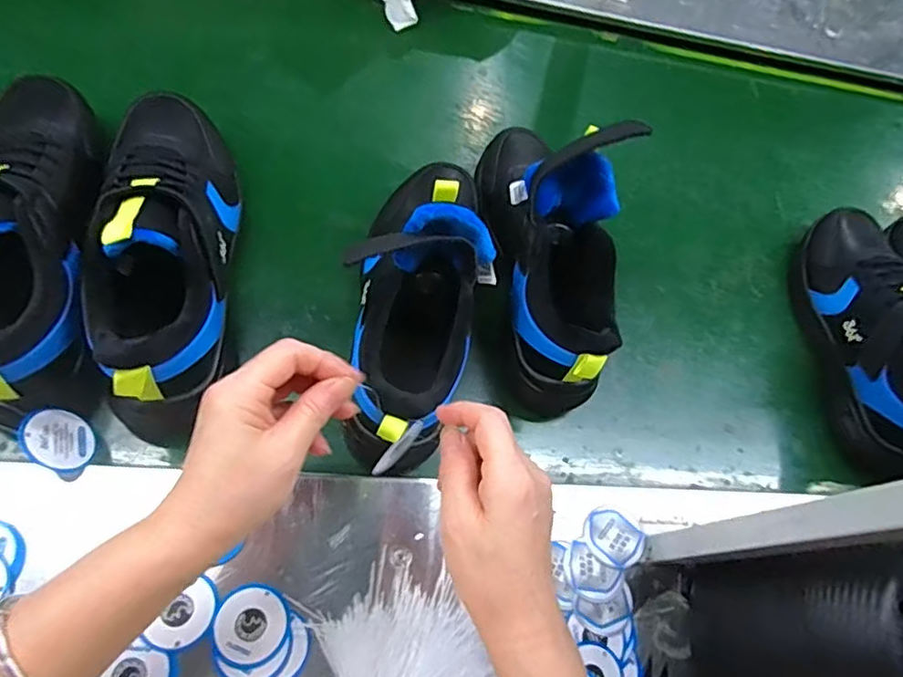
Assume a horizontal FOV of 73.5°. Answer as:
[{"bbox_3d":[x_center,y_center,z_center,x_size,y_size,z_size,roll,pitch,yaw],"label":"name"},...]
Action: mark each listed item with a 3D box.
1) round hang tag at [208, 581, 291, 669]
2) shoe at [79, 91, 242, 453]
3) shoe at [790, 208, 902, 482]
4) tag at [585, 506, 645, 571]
[{"bbox_3d":[-0.132,0.188,0.398,0.046,0.004,0.047,7,60,-13],"label":"round hang tag"},{"bbox_3d":[-0.214,-0.080,0.474,0.086,0.131,0.283,-7,66,-3],"label":"shoe"},{"bbox_3d":[0.420,-0.017,0.576,0.100,0.107,0.284,-3,66,-1],"label":"shoe"},{"bbox_3d":[0.129,0.157,0.480,0.046,0.004,0.040,34,60,13],"label":"tag"}]

